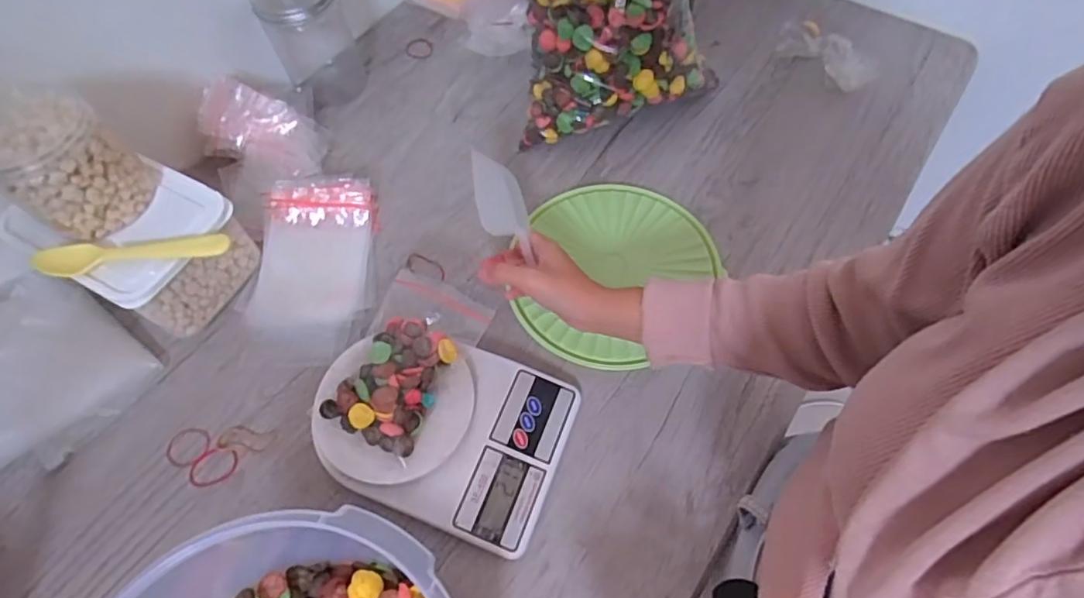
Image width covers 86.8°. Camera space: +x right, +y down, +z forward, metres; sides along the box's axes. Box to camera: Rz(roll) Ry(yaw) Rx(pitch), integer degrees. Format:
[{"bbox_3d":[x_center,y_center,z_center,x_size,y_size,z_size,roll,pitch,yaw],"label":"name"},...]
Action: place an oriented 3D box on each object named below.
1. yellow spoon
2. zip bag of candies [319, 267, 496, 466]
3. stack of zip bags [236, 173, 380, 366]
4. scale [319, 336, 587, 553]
[{"bbox_3d":[-0.350,-0.040,0.492,0.162,0.020,0.030,-8,61,-2],"label":"yellow spoon"},{"bbox_3d":[-0.115,0.052,0.487,0.089,0.043,0.142,24,65,14],"label":"zip bag of candies"},{"bbox_3d":[-0.232,-0.034,0.572,0.117,0.030,0.198,-3,61,0],"label":"stack of zip bags"},{"bbox_3d":[-0.088,0.102,0.478,0.209,0.047,0.152,18,64,12],"label":"scale"}]

